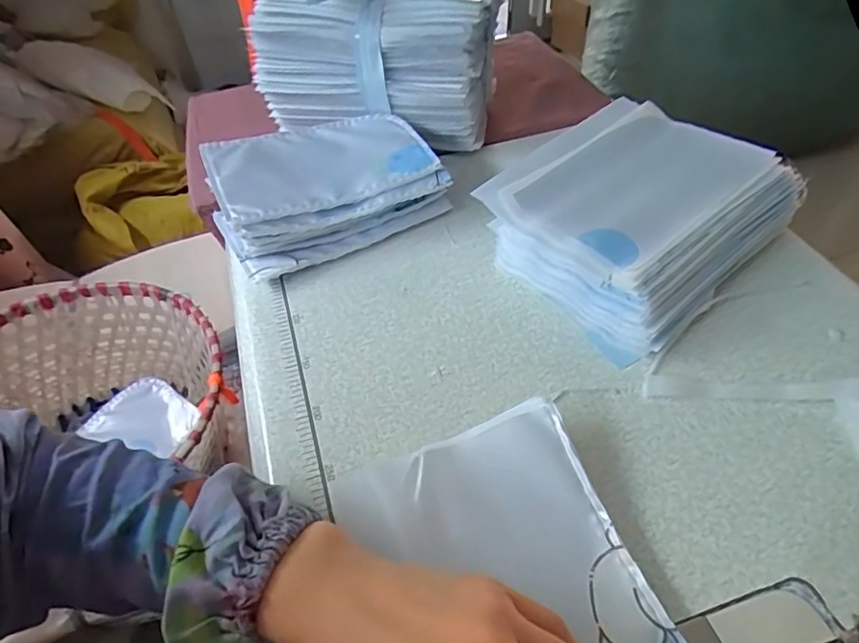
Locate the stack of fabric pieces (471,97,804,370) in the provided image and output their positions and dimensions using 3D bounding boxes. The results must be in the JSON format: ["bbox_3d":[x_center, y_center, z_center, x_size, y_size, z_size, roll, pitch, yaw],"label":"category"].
[{"bbox_3d":[0.184,-0.099,0.499,0.238,0.067,0.192,-35,55,-25],"label":"stack of fabric pieces"}]

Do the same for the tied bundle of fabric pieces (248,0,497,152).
[{"bbox_3d":[-0.064,-0.286,0.582,0.246,0.219,0.107,0,48,5],"label":"tied bundle of fabric pieces"}]

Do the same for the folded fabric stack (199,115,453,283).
[{"bbox_3d":[-0.104,-0.135,0.553,0.207,0.070,0.144,-25,51,-18],"label":"folded fabric stack"}]

